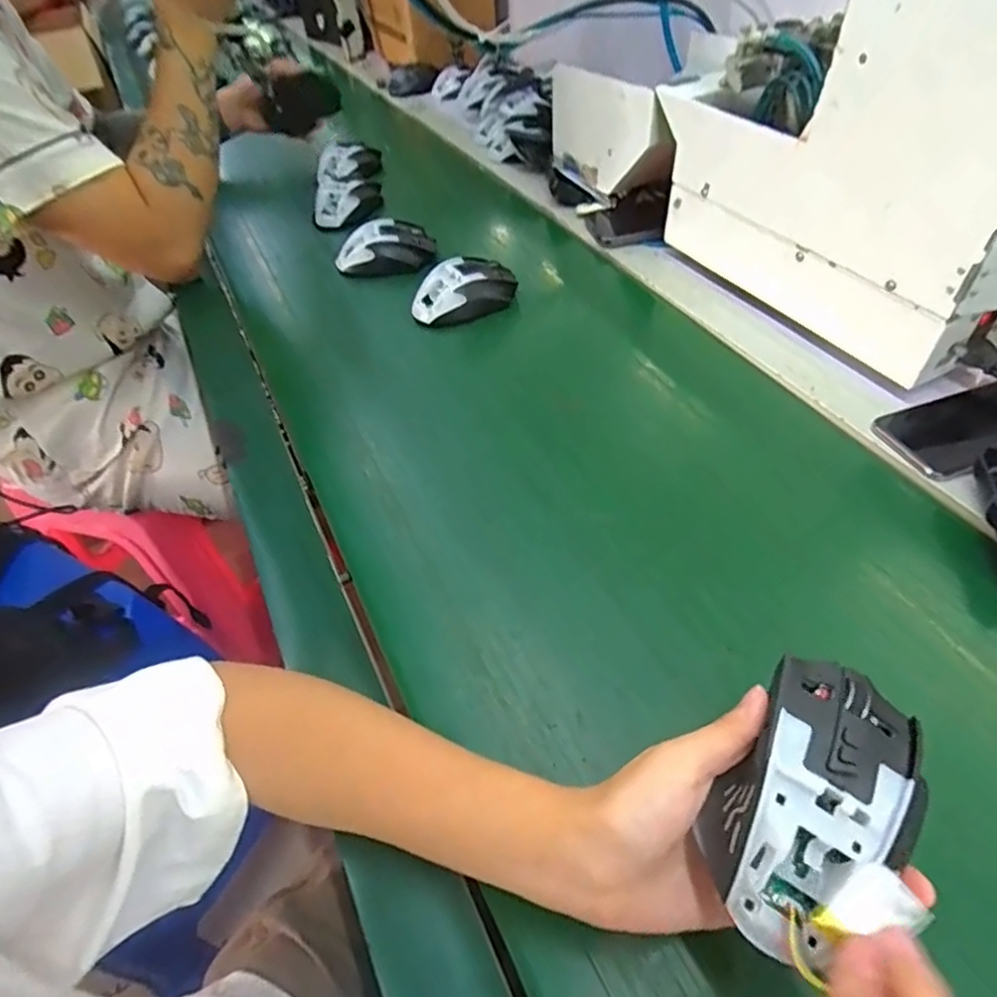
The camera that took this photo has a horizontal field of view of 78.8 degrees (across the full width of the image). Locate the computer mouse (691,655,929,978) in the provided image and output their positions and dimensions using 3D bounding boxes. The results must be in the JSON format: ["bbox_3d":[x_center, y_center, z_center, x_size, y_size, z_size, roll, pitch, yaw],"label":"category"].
[{"bbox_3d":[0.125,0.115,0.237,0.060,0.034,0.108,28,55,26],"label":"computer mouse"}]

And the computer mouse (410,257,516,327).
[{"bbox_3d":[-0.035,-0.220,0.640,0.115,0.049,0.054,-25,51,-18],"label":"computer mouse"}]

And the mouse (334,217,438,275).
[{"bbox_3d":[-0.136,-0.300,0.720,0.114,0.046,0.056,-16,49,-11],"label":"mouse"}]

